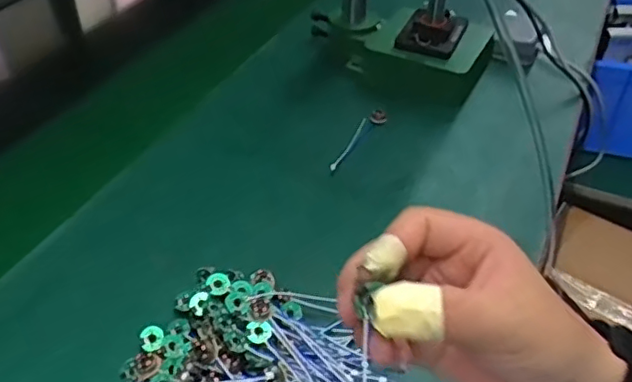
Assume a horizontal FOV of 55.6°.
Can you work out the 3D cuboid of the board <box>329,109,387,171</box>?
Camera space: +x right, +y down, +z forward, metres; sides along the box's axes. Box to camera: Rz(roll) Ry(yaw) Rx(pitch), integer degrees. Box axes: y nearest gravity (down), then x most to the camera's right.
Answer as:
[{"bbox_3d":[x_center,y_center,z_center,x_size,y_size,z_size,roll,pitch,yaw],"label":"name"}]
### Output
[{"bbox_3d":[0.042,-0.058,0.629,0.020,0.005,0.121,25,47,24],"label":"board"}]

